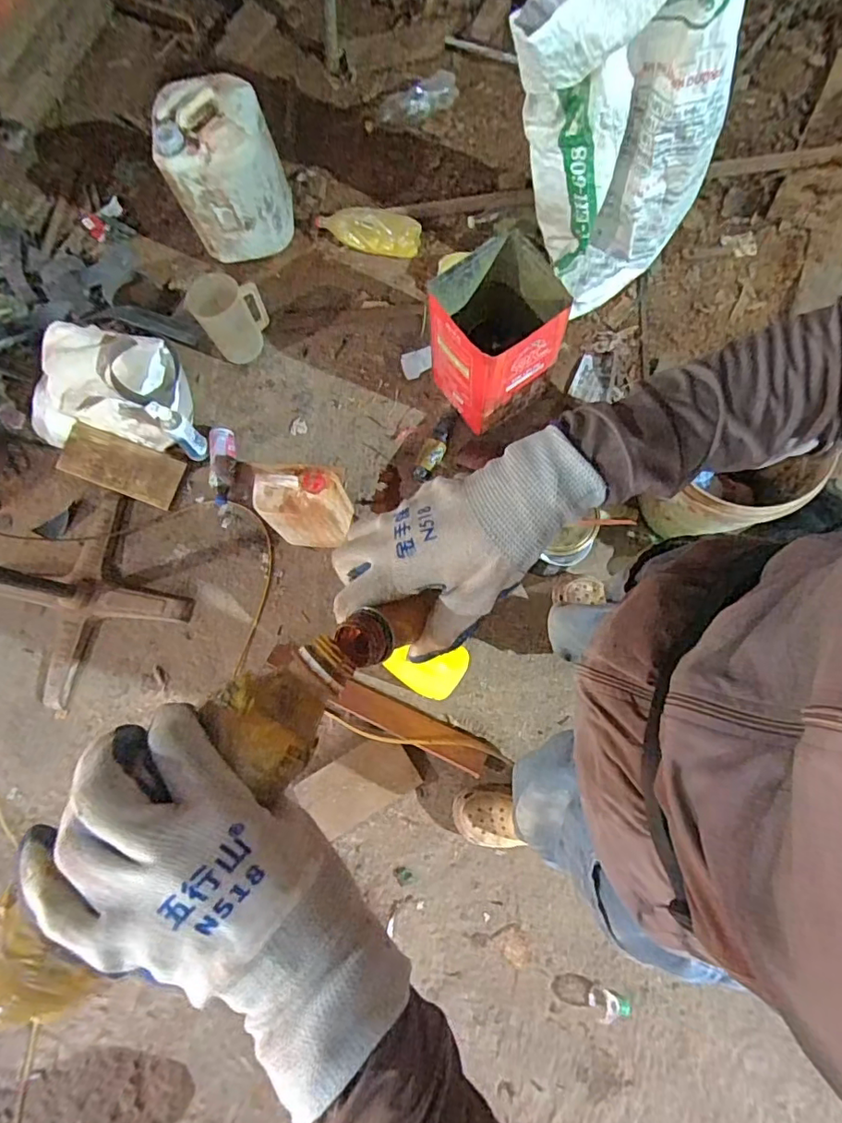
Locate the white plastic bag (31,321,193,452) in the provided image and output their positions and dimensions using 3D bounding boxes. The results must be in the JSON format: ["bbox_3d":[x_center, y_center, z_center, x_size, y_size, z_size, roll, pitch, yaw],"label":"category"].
[{"bbox_3d":[-0.829,-0.463,1.470,0.423,0.133,0.300,1,76,6],"label":"white plastic bag"}]

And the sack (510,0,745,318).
[{"bbox_3d":[0.406,-0.894,1.182,0.347,0.726,0.255,36,82,13],"label":"sack"}]

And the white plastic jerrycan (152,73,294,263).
[{"bbox_3d":[-0.504,-1.010,1.441,0.275,0.343,0.189,-12,75,3],"label":"white plastic jerrycan"}]

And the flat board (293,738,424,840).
[{"bbox_3d":[-0.139,0.494,1.216,0.244,0.006,0.147,-31,93,-4],"label":"flat board"}]

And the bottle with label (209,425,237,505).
[{"bbox_3d":[-0.520,-0.252,1.440,0.066,0.050,0.213,-4,76,5],"label":"bottle with label"}]

